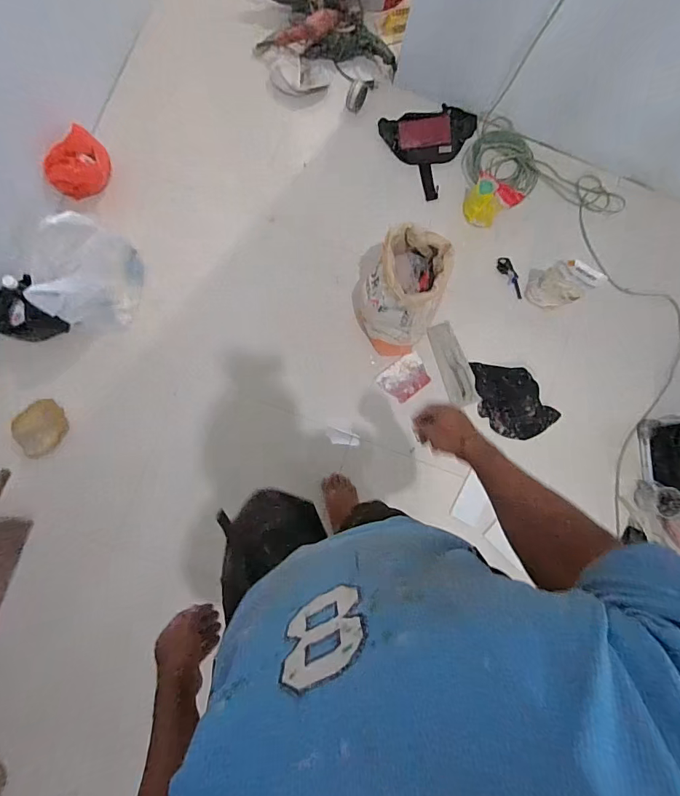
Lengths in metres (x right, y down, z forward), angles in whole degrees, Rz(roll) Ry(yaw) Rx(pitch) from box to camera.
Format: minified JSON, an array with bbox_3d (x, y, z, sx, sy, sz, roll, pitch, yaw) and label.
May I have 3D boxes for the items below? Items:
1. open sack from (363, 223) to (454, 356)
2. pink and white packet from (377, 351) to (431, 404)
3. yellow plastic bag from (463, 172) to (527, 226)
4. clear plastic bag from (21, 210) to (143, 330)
[{"bbox_3d":[0.197,-0.310,1.265,0.218,0.412,0.266,31,84,-1],"label":"open sack"},{"bbox_3d":[0.228,-0.069,1.444,0.163,0.010,0.126,-39,90,10],"label":"pink and white packet"},{"bbox_3d":[0.495,-0.665,1.382,0.068,0.193,0.152,-43,89,-6],"label":"yellow plastic bag"},{"bbox_3d":[-0.776,-0.377,1.278,0.270,0.280,0.243,-25,88,-5],"label":"clear plastic bag"}]

